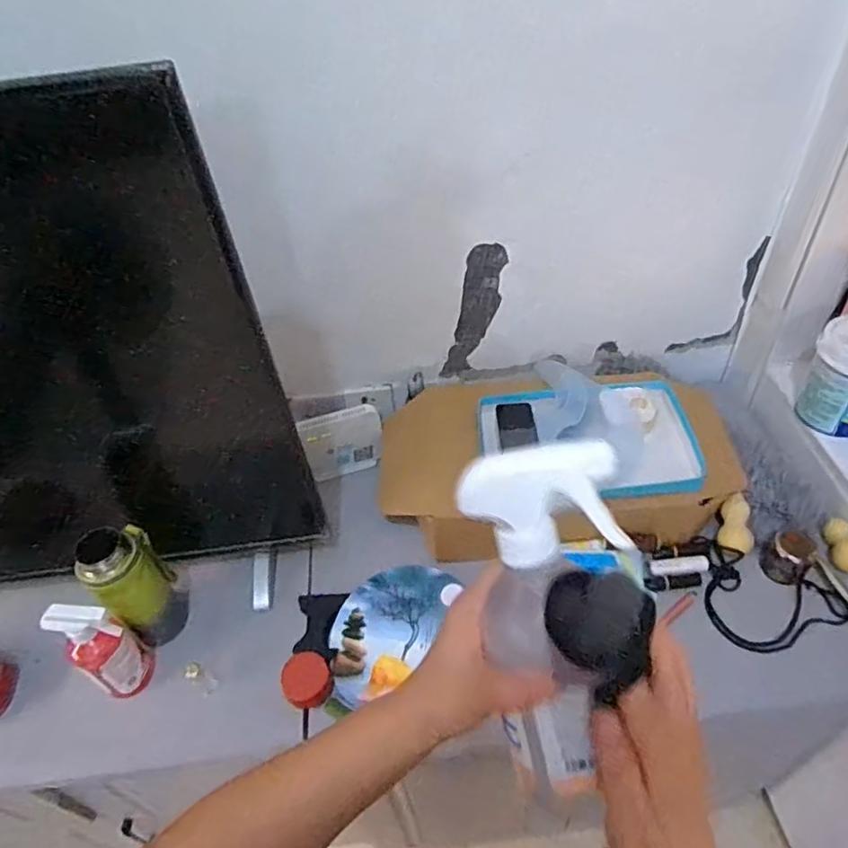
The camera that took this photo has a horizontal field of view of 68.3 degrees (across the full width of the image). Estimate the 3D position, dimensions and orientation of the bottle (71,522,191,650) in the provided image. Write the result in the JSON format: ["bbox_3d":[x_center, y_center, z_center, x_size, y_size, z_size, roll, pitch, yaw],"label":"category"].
[{"bbox_3d":[-0.366,0.203,0.800,0.071,0.198,0.088,32,57,31],"label":"bottle"}]

